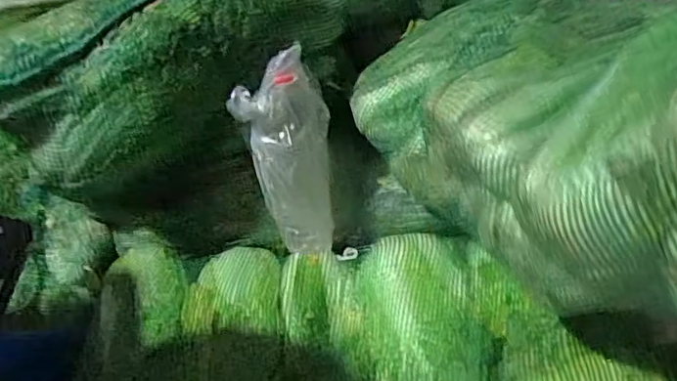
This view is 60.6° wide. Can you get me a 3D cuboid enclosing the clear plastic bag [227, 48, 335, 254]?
[{"bbox_3d":[-0.063,-0.043,0.763,0.116,0.271,0.089,-11,19,-3],"label":"clear plastic bag"}]

